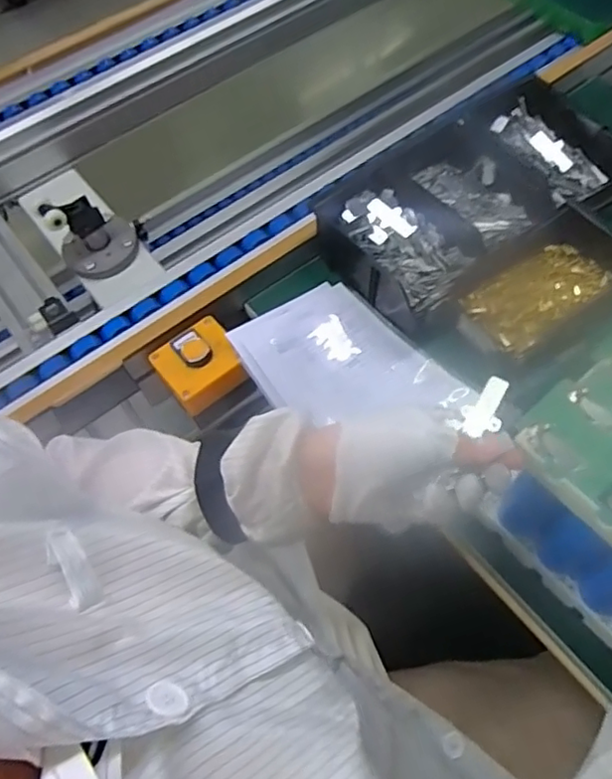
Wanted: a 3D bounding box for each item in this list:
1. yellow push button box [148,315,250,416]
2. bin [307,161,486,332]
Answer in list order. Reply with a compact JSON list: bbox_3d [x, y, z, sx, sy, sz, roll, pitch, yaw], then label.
[{"bbox_3d":[-0.106,-0.025,0.604,0.081,0.046,0.086,-32,64,-13],"label":"yellow push button box"},{"bbox_3d":[0.101,-0.158,0.655,0.122,0.059,0.175,-36,65,-15],"label":"bin"}]

